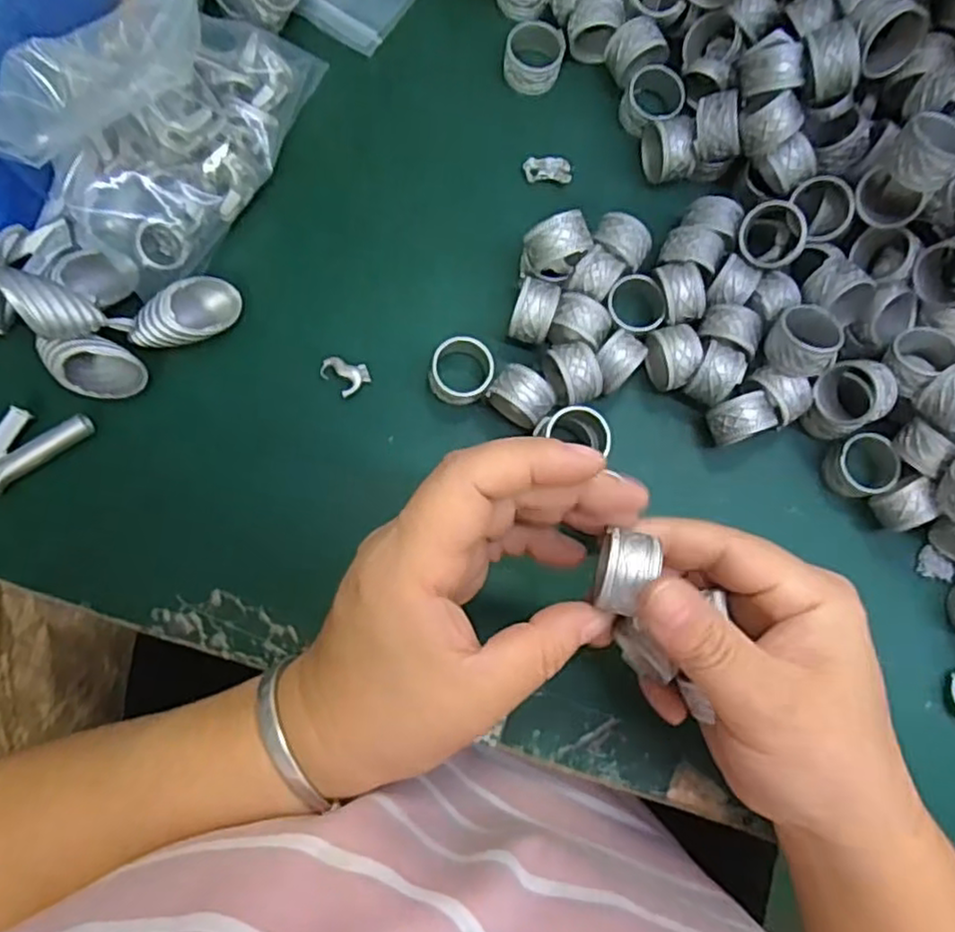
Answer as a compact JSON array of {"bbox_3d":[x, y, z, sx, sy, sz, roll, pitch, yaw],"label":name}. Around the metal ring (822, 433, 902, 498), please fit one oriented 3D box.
[{"bbox_3d":[0.174,0.000,0.312,0.027,0.016,0.028,0,82,-2],"label":"metal ring"}]

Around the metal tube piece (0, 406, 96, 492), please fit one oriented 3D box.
[{"bbox_3d":[-0.198,-0.007,0.297,0.061,0.013,0.023,-37,85,-7],"label":"metal tube piece"}]

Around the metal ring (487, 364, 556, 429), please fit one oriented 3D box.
[{"bbox_3d":[0.019,-0.030,0.303,0.026,0.023,0.019,39,82,4],"label":"metal ring"}]

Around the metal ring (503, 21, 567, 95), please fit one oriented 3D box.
[{"bbox_3d":[0.027,-0.197,0.334,0.027,0.020,0.025,0,82,-2],"label":"metal ring"}]

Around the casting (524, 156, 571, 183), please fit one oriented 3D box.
[{"bbox_3d":[0.034,-0.142,0.334,0.022,0.009,0.011,7,82,-1],"label":"casting"}]

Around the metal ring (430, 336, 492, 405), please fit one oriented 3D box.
[{"bbox_3d":[-0.007,-0.042,0.308,0.027,0.015,0.027,0,82,-2],"label":"metal ring"}]

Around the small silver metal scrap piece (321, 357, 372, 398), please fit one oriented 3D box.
[{"bbox_3d":[-0.060,-0.042,0.311,0.019,0.004,0.019,0,82,-2],"label":"small silver metal scrap piece"}]

